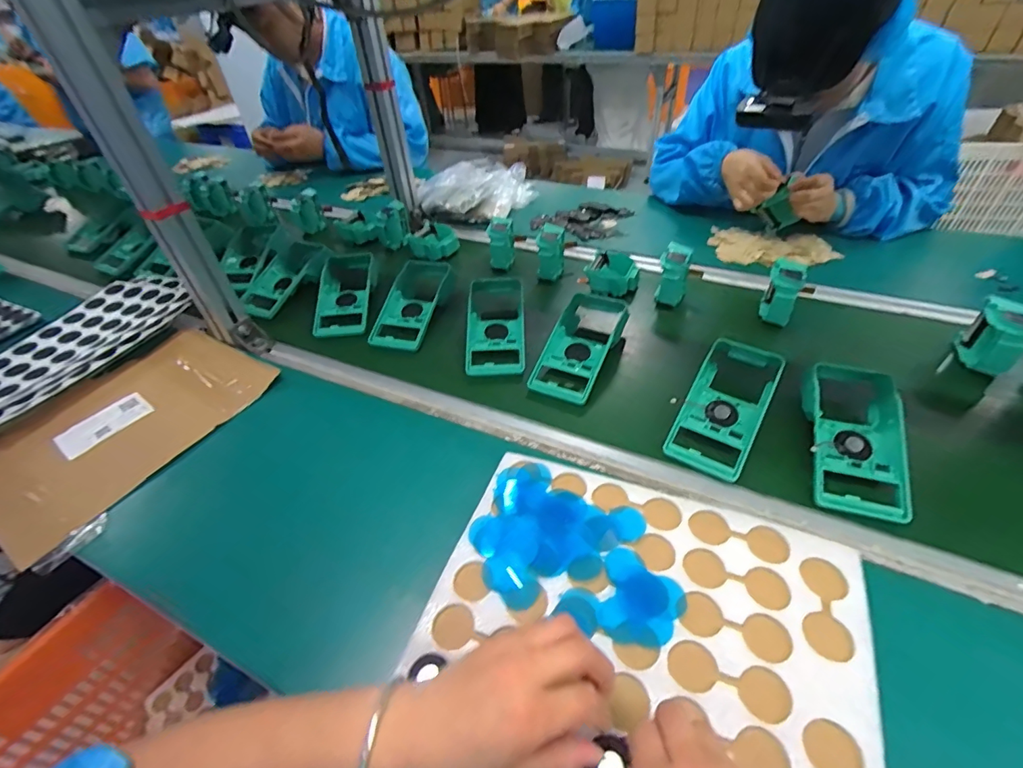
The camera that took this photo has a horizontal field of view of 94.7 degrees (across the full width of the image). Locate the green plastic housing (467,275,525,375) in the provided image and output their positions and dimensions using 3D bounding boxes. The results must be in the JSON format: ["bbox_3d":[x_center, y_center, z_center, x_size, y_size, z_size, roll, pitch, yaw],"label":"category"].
[{"bbox_3d":[-0.022,-0.090,0.683,0.098,0.042,0.192,-3,43,2],"label":"green plastic housing"}]

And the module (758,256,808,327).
[{"bbox_3d":[0.385,-0.127,0.675,0.047,0.077,0.062,19,48,23],"label":"module"}]

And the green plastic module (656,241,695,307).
[{"bbox_3d":[0.252,-0.168,0.732,0.043,0.078,0.065,16,47,21],"label":"green plastic module"}]

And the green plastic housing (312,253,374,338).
[{"bbox_3d":[-0.269,-0.154,0.776,0.089,0.036,0.199,-6,43,-1],"label":"green plastic housing"}]

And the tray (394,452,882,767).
[{"bbox_3d":[0.099,0.188,0.370,0.318,0.012,0.235,14,51,19],"label":"tray"}]

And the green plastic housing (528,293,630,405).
[{"bbox_3d":[0.095,-0.056,0.632,0.086,0.040,0.185,17,52,21],"label":"green plastic housing"}]

